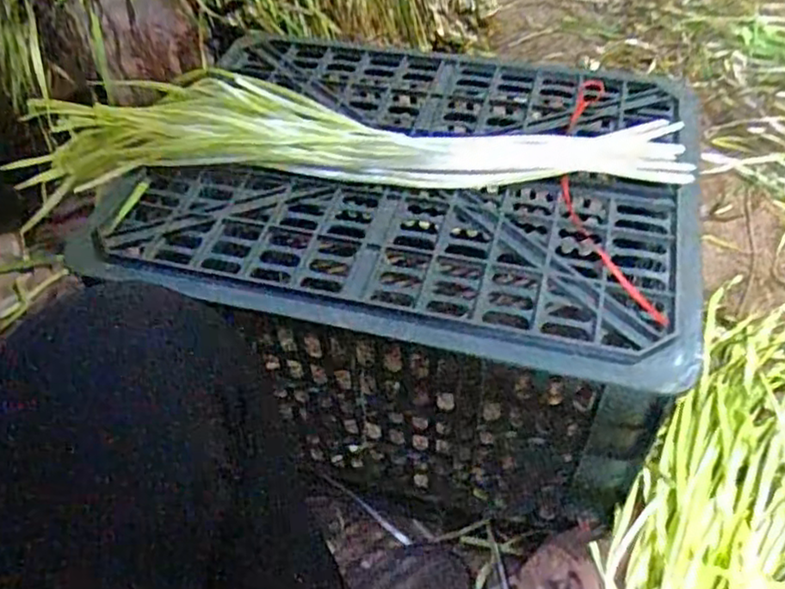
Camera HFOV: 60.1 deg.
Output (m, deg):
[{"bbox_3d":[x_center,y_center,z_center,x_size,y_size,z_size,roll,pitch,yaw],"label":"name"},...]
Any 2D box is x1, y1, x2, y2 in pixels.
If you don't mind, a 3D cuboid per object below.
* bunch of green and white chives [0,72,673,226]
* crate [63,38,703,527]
[{"bbox_3d":[-0.067,-0.140,0.644,0.641,0.079,0.151,4,50,7],"label":"bunch of green and white chives"},{"bbox_3d":[0.022,-0.025,0.695,0.485,0.274,0.366,11,51,12],"label":"crate"}]

